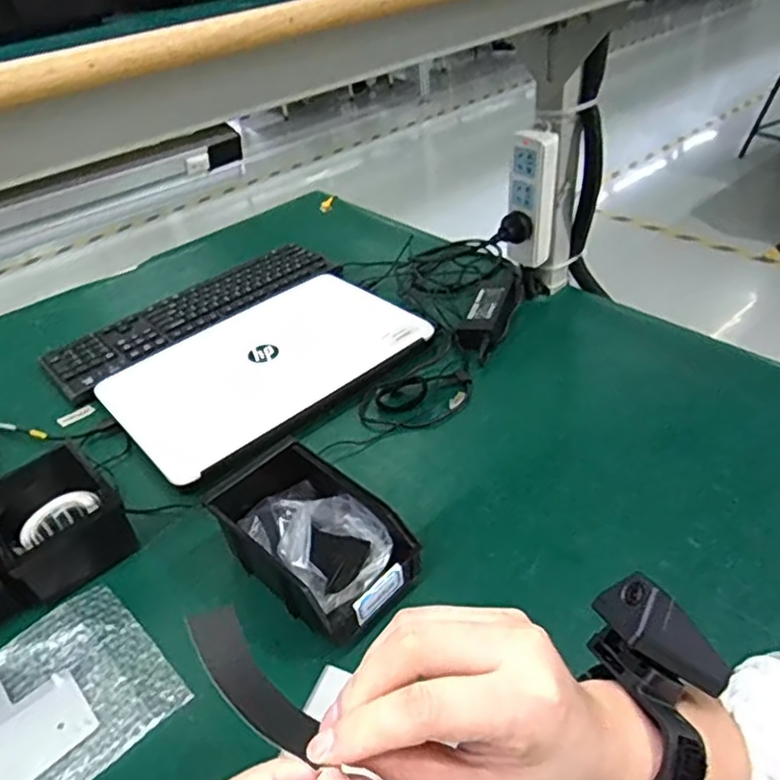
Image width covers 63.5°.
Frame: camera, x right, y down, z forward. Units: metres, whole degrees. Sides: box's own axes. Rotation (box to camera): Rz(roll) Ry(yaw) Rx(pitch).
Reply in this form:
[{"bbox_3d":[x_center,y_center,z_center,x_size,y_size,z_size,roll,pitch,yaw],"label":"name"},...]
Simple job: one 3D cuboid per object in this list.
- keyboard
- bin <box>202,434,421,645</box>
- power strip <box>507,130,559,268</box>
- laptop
[{"bbox_3d":[-0.283,-0.117,0.945,0.432,0.020,0.128,-33,46,-28],"label":"keyboard"},{"bbox_3d":[-0.073,0.128,0.563,0.102,0.074,0.198,-35,47,-30],"label":"bin"},{"bbox_3d":[0.180,-0.241,0.813,0.057,0.173,0.029,23,48,32],"label":"power strip"},{"bbox_3d":[-0.158,-0.038,0.812,0.370,0.020,0.240,-33,46,-28],"label":"laptop"}]

